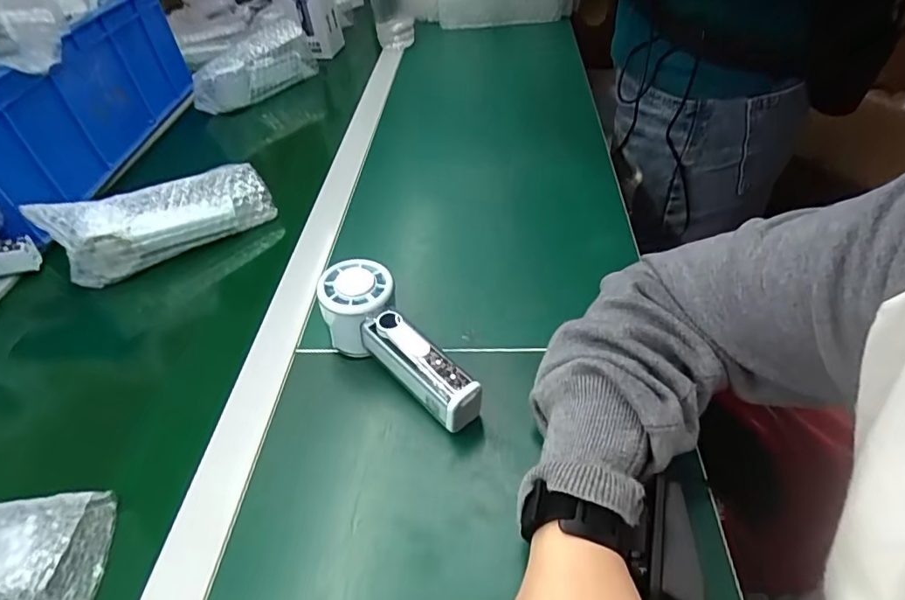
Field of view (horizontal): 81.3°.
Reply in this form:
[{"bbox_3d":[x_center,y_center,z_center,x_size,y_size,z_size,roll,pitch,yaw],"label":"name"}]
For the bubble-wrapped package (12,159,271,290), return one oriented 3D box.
[{"bbox_3d":[-0.302,-0.087,0.556,0.207,0.066,0.057,-28,53,-20],"label":"bubble-wrapped package"}]

